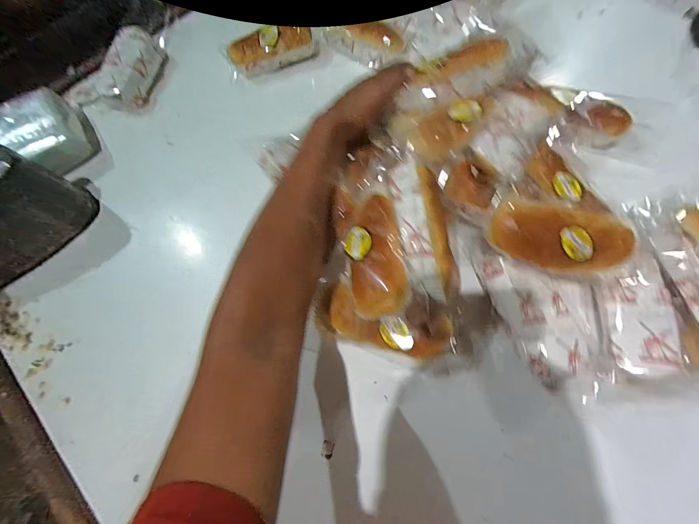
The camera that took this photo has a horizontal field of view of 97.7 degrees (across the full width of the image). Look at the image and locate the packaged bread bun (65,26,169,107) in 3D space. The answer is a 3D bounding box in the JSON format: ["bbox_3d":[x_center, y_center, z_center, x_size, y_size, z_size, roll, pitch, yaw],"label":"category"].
[{"bbox_3d":[-0.348,-0.313,0.493,0.078,0.038,0.162,7,69,6],"label":"packaged bread bun"}]

